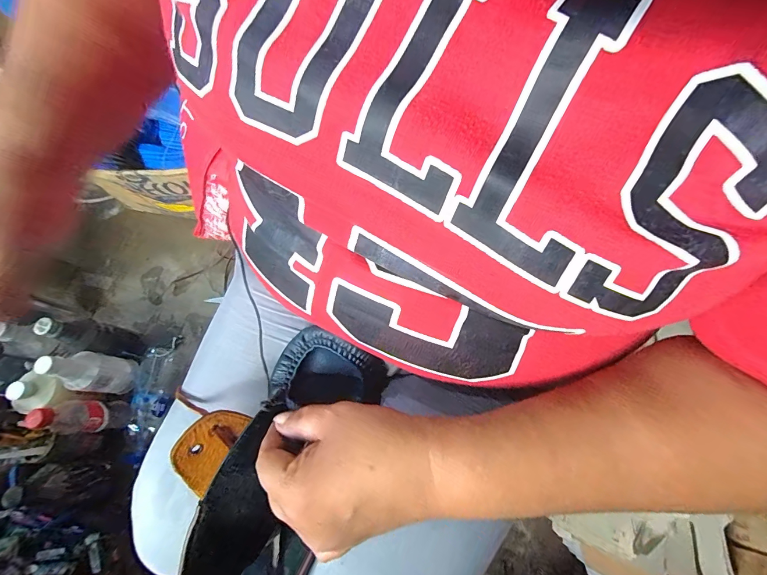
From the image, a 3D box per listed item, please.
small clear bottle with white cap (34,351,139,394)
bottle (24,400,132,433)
[{"bbox_3d":[-0.522,0.150,0.630,0.056,0.147,0.067,6,70,4],"label":"small clear bottle with white cap"},{"bbox_3d":[-0.515,0.220,0.601,0.069,0.153,0.054,2,70,2],"label":"bottle"}]

